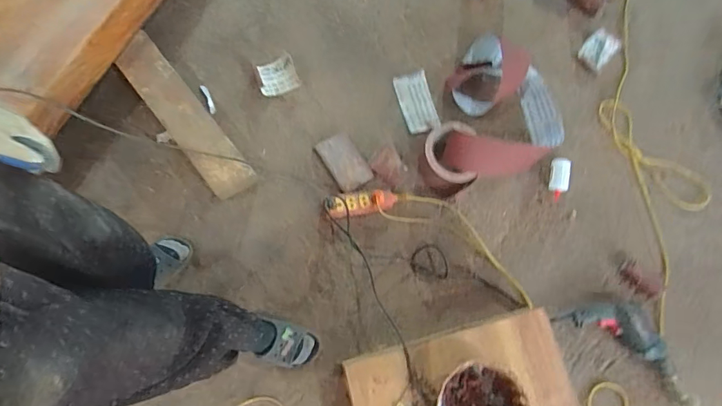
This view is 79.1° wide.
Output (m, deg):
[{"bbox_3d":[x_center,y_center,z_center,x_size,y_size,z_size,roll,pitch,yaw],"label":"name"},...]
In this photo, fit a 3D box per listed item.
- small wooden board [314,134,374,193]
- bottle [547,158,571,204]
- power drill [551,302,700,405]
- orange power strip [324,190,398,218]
[{"bbox_3d":[-0.048,-0.123,1.299,0.111,0.014,0.172,-32,78,-10],"label":"small wooden board"},{"bbox_3d":[0.596,-0.069,1.306,0.057,0.042,0.127,0,107,-2],"label":"bottle"},{"bbox_3d":[0.742,0.369,1.180,0.398,0.078,0.160,33,77,7],"label":"power drill"},{"bbox_3d":[0.001,-0.001,1.256,0.203,0.034,0.068,-11,76,-5],"label":"orange power strip"}]

